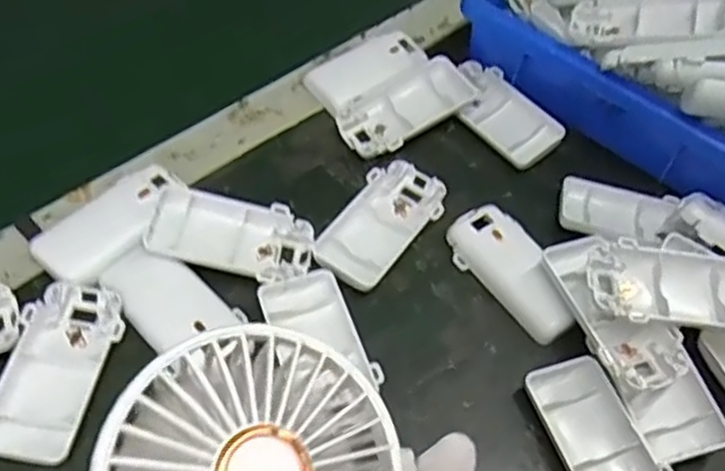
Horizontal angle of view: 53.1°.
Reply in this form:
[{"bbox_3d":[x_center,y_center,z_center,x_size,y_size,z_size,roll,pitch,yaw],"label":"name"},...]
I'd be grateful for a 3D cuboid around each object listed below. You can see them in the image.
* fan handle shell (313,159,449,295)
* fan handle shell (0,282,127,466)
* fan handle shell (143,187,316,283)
[{"bbox_3d":[0.011,-0.008,0.448,0.049,0.012,0.095,35,58,19],"label":"fan handle shell"},{"bbox_3d":[-0.156,0.068,0.374,0.050,0.013,0.096,7,54,0],"label":"fan handle shell"},{"bbox_3d":[-0.075,-0.001,0.425,0.091,0.018,0.050,12,54,4],"label":"fan handle shell"}]

